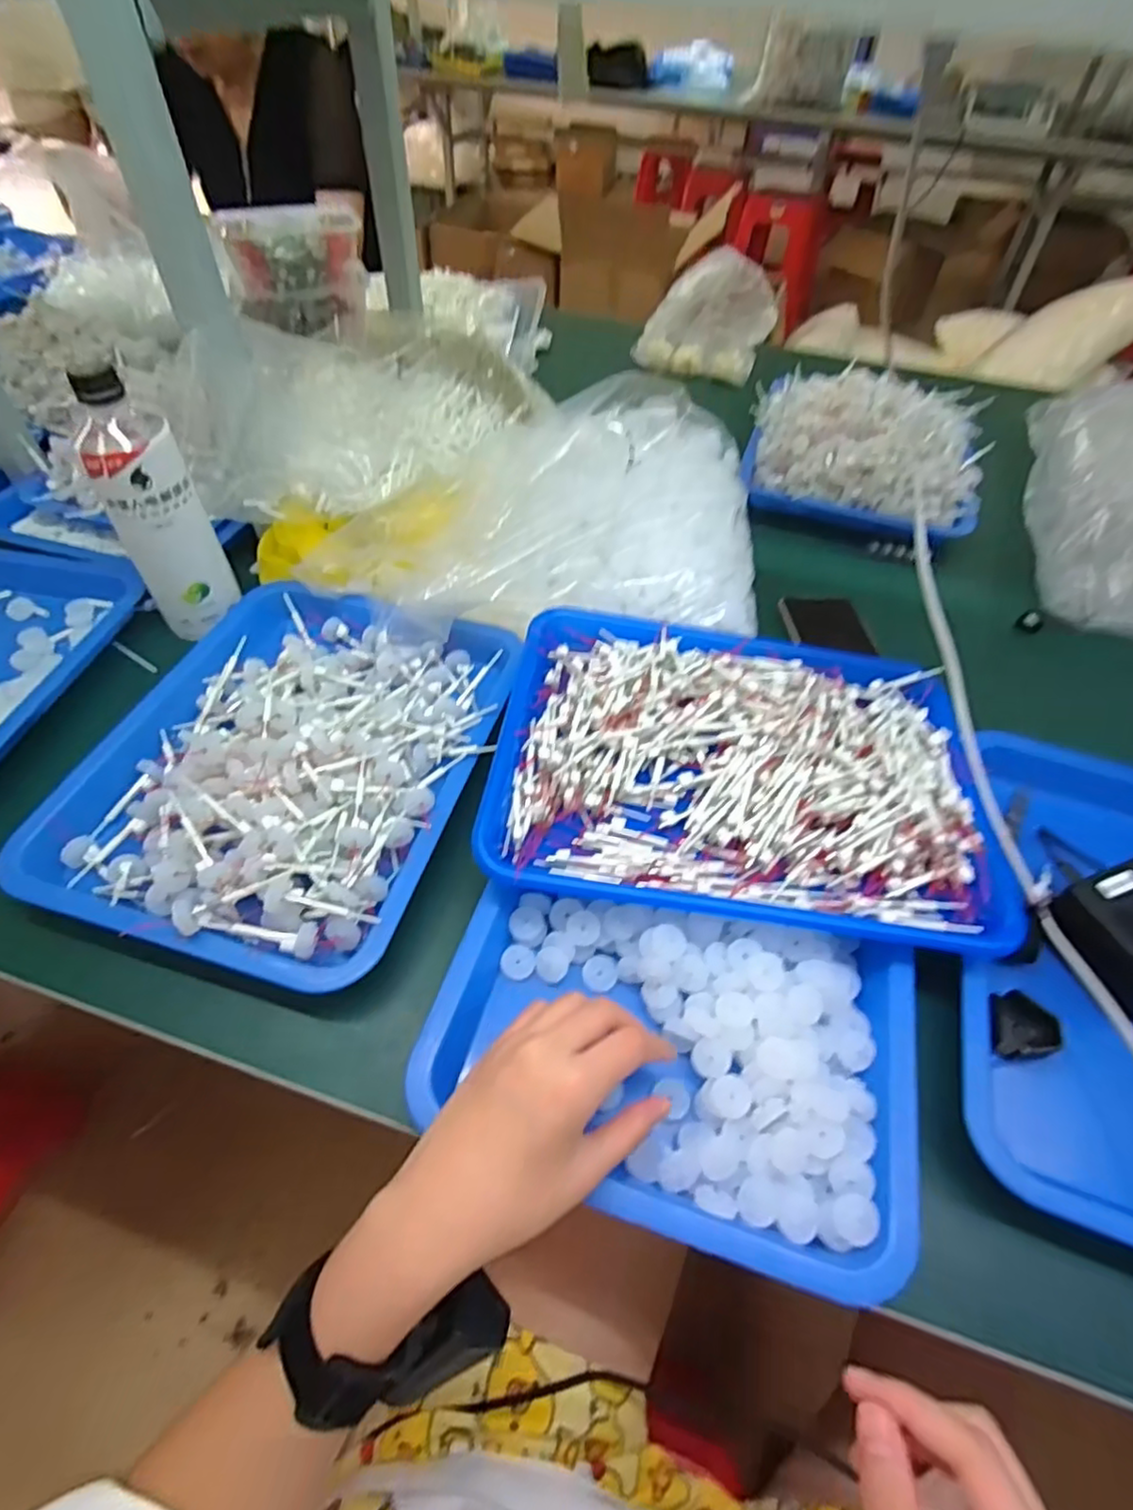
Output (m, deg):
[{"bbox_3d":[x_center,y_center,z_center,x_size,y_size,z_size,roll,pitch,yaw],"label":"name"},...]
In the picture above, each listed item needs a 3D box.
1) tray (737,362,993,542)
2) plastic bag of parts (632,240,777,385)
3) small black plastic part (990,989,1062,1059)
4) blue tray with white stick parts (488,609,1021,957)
[{"bbox_3d":[0.358,-0.379,0.782,0.264,0.082,0.287,18,53,11],"label":"tray"},{"bbox_3d":[0.221,-0.667,0.990,0.172,0.111,0.175,21,54,13],"label":"plastic bag of parts"},{"bbox_3d":[0.275,0.163,0.397,0.035,0.017,0.037,2,52,-2],"label":"small black plastic part"},{"bbox_3d":[0.120,0.003,0.464,0.326,0.042,0.236,8,52,3],"label":"blue tray with white stick parts"}]

